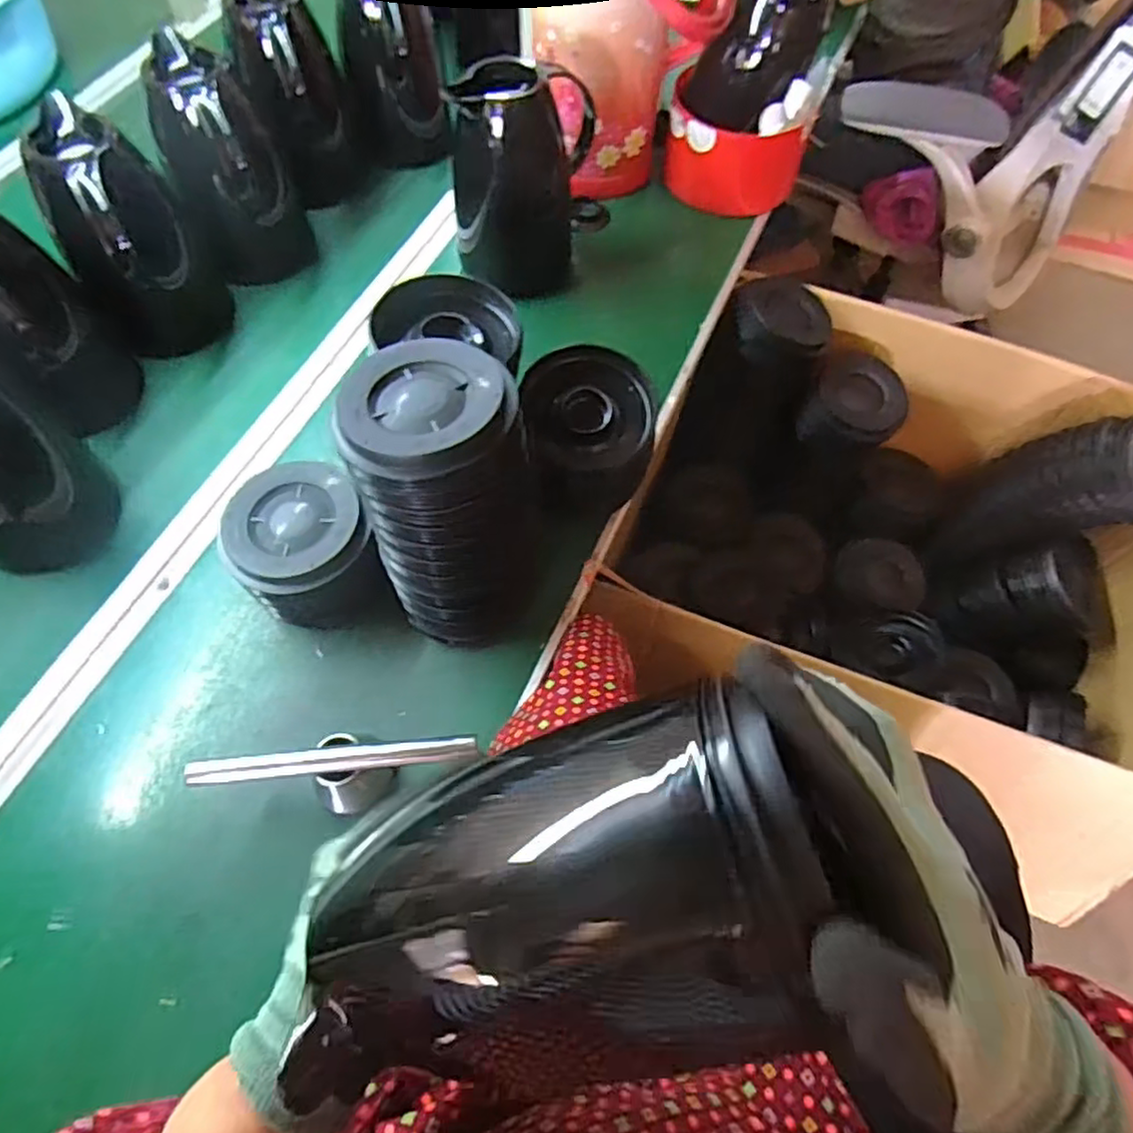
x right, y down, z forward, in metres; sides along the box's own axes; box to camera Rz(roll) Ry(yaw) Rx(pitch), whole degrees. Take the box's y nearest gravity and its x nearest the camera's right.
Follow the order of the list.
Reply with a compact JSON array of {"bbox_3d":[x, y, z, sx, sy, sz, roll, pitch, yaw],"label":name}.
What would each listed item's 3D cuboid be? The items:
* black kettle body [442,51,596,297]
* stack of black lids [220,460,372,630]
[{"bbox_3d":[-0.049,-0.413,0.736,0.134,0.203,0.129,7,63,3],"label":"black kettle body"},{"bbox_3d":[-0.222,-0.016,0.591,0.115,0.091,0.124,-27,66,-14],"label":"stack of black lids"}]

